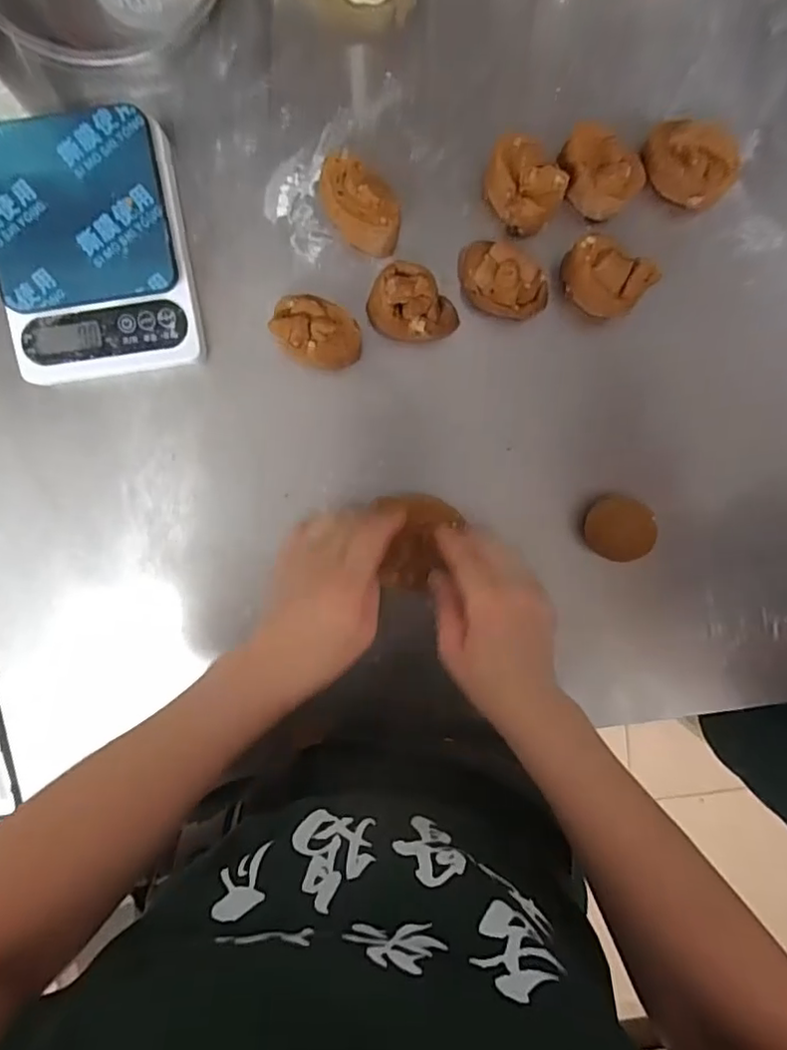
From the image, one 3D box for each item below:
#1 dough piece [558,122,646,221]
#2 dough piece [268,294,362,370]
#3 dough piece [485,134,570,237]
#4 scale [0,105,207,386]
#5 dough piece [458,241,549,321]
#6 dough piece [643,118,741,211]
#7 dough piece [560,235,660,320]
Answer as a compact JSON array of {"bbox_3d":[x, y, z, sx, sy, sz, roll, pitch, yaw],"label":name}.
[{"bbox_3d":[0.144,-0.247,0.414,0.062,0.042,0.040,37,97,-6],"label":"dough piece"},{"bbox_3d":[-0.057,-0.141,0.430,0.066,0.044,0.045,20,98,-4],"label":"dough piece"},{"bbox_3d":[0.091,-0.242,0.413,0.042,0.045,0.058,-35,98,4],"label":"dough piece"},{"bbox_3d":[-0.215,-0.194,0.418,0.127,0.042,0.167,-7,99,0],"label":"scale"},{"bbox_3d":[0.080,-0.177,0.425,0.070,0.047,0.040,29,97,-5],"label":"dough piece"},{"bbox_3d":[0.210,-0.256,0.416,0.069,0.048,0.039,34,97,-6],"label":"dough piece"},{"bbox_3d":[0.152,-0.179,0.426,0.060,0.044,0.039,31,97,-6],"label":"dough piece"}]

